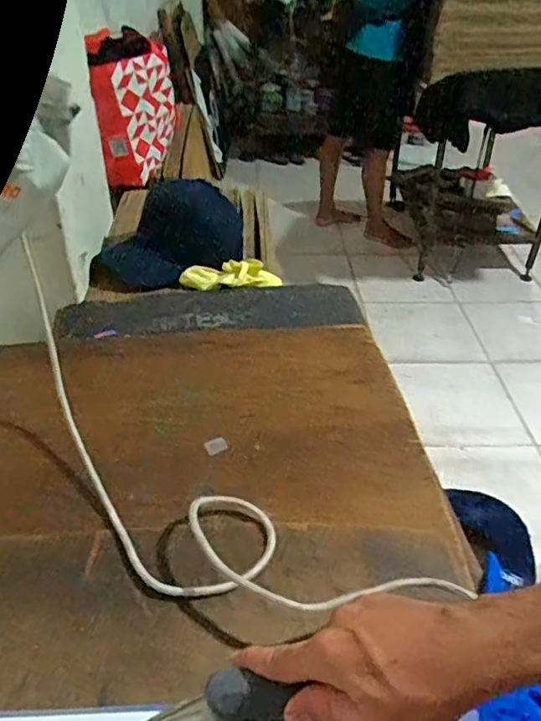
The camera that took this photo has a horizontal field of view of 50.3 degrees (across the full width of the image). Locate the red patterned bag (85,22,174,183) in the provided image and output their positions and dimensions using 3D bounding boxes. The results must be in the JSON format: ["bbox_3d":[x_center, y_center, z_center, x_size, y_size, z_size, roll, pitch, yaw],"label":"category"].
[{"bbox_3d":[-0.288,-0.536,1.247,0.156,0.283,0.105,-2,39,-3],"label":"red patterned bag"}]

